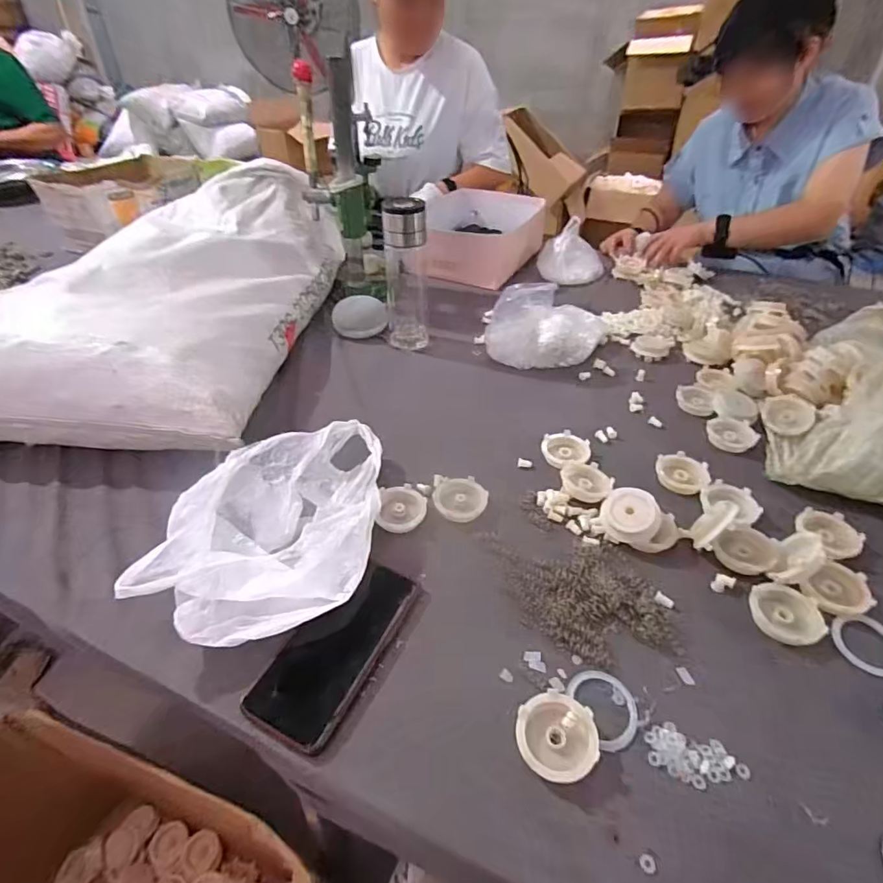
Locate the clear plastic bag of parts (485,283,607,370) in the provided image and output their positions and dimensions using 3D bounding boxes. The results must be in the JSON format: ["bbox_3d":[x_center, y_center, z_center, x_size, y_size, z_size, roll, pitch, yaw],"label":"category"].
[{"bbox_3d":[0.167,-0.191,0.805,0.185,0.111,0.140,9,41,10],"label":"clear plastic bag of parts"}]

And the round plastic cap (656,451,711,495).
[{"bbox_3d":[0.289,0.036,0.599,0.057,0.010,0.064,11,42,12],"label":"round plastic cap"}]

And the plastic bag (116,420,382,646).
[{"bbox_3d":[-0.158,0.068,0.513,0.183,0.091,0.280,5,41,6],"label":"plastic bag"}]

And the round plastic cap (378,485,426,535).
[{"bbox_3d":[-0.043,0.074,0.553,0.052,0.018,0.054,0,40,0],"label":"round plastic cap"}]

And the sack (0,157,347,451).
[{"bbox_3d":[-0.465,-0.270,0.819,0.491,0.170,0.676,3,40,4],"label":"sack"}]

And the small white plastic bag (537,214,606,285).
[{"bbox_3d":[0.280,-0.409,1.063,0.141,0.105,0.124,9,41,10],"label":"small white plastic bag"}]

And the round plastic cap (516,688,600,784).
[{"bbox_3d":[0.087,0.222,0.378,0.059,0.023,0.053,16,43,18],"label":"round plastic cap"}]

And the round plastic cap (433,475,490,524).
[{"bbox_3d":[0.020,0.063,0.572,0.063,0.015,0.063,0,40,0],"label":"round plastic cap"}]

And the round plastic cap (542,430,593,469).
[{"bbox_3d":[0.158,0.009,0.632,0.057,0.011,0.059,0,40,0],"label":"round plastic cap"}]

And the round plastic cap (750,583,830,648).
[{"bbox_3d":[0.317,0.160,0.460,0.058,0.014,0.060,0,40,0],"label":"round plastic cap"}]

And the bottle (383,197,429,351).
[{"bbox_3d":[-0.058,-0.270,0.814,0.067,0.227,0.075,-4,41,-5],"label":"bottle"}]

